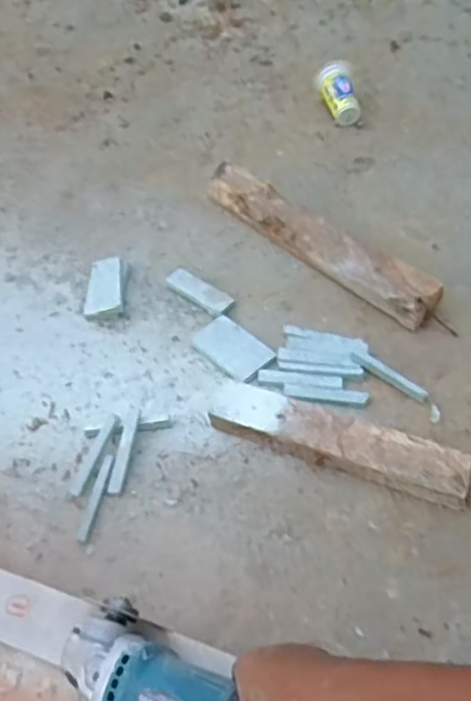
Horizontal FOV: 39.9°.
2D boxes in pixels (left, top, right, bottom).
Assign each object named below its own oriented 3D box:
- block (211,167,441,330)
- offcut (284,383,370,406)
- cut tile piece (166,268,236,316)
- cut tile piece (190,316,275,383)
[{"bbox_3d":[0.103,-0.159,0.899,0.056,0.053,0.403,-38,59,-21],"label":"block"},{"bbox_3d":[0.107,0.050,0.767,0.099,0.005,0.017,6,54,11],"label":"offcut"},{"bbox_3d":[-0.049,-0.077,0.874,0.100,0.015,0.032,32,63,26],"label":"cut tile piece"},{"bbox_3d":[-0.002,-0.004,0.817,0.058,0.014,0.109,-39,59,-21],"label":"cut tile piece"}]

